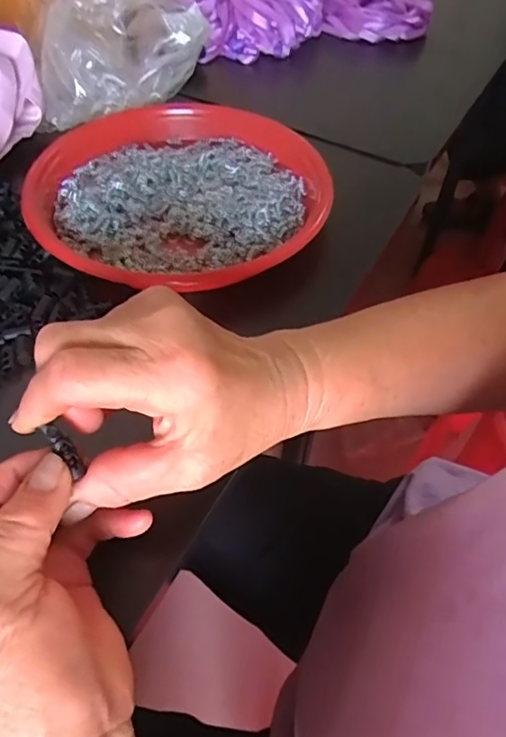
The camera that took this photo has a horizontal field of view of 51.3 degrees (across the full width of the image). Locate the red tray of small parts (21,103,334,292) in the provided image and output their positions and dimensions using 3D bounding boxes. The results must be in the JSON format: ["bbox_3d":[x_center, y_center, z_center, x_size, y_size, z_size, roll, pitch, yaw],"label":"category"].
[{"bbox_3d":[-0.056,-0.150,0.428,0.228,0.038,0.230,7,53,3],"label":"red tray of small parts"}]

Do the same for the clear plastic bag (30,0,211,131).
[{"bbox_3d":[-0.126,-0.296,0.488,0.104,0.081,0.170,29,57,19],"label":"clear plastic bag"}]

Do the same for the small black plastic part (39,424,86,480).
[{"bbox_3d":[-0.081,0.035,0.227,0.007,0.004,0.024,-40,97,-27],"label":"small black plastic part"}]

